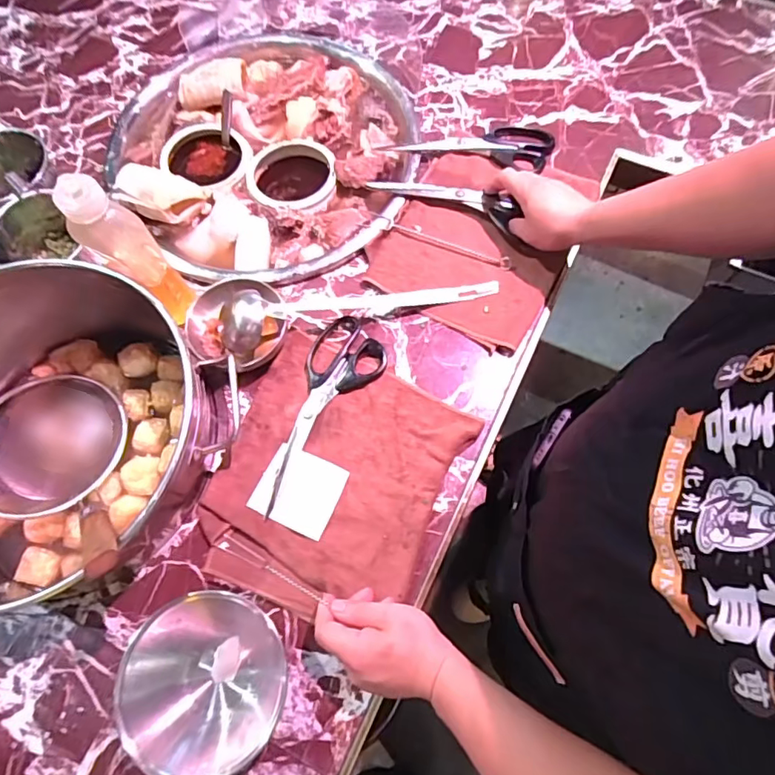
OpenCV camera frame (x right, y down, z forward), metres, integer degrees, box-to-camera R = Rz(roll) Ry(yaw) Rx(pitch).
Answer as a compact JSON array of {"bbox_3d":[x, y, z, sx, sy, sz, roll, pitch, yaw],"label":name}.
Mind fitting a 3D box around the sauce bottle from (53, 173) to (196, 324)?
[{"bbox_3d":[-0.270,-0.135,0.561,0.041,0.217,0.050,30,73,13],"label":"sauce bottle"}]

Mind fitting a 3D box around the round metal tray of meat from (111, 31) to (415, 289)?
[{"bbox_3d":[-0.170,-0.347,0.734,0.406,0.042,0.439,-1,69,2],"label":"round metal tray of meat"}]

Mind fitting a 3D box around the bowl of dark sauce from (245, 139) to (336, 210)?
[{"bbox_3d":[-0.134,-0.292,0.739,0.119,0.045,0.126,-1,69,2],"label":"bowl of dark sauce"}]

